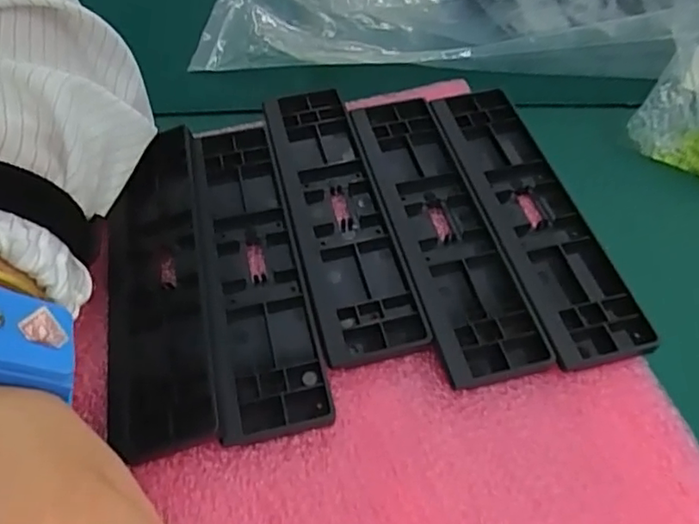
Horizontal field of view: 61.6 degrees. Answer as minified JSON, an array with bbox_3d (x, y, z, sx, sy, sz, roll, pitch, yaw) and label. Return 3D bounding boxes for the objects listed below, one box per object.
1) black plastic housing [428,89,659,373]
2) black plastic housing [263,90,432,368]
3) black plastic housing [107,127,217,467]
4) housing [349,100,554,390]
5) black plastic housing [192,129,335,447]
[{"bbox_3d":[0.085,-0.025,0.272,0.050,0.010,0.157,-12,55,-8],"label":"black plastic housing"},{"bbox_3d":[-0.007,-0.025,0.273,0.040,0.008,0.153,-12,55,-8],"label":"black plastic housing"},{"bbox_3d":[-0.082,0.005,0.249,0.042,0.013,0.152,-9,55,-7],"label":"black plastic housing"},{"bbox_3d":[0.039,-0.019,0.268,0.042,0.009,0.158,-11,55,-8],"label":"housing"},{"bbox_3d":[-0.045,-0.001,0.255,0.040,0.008,0.158,-12,55,-8],"label":"black plastic housing"}]

